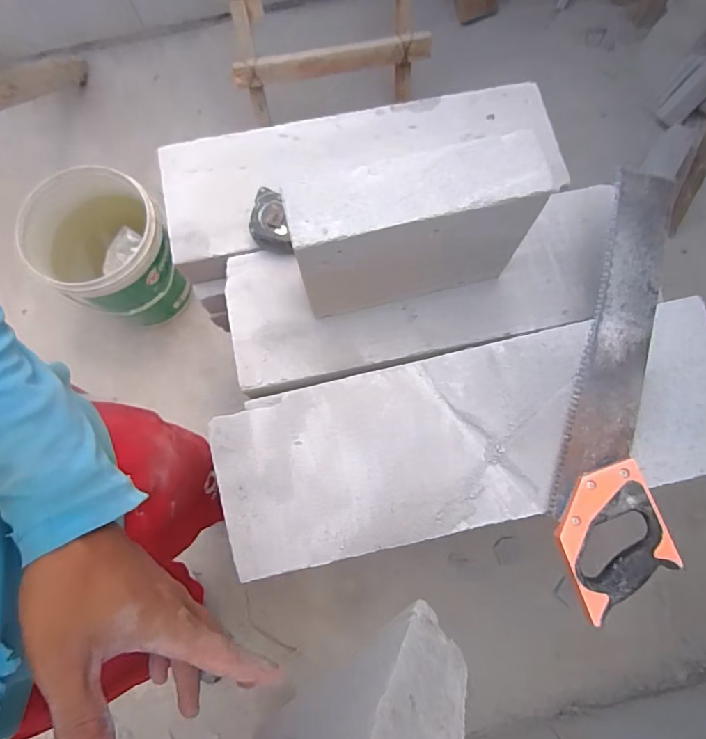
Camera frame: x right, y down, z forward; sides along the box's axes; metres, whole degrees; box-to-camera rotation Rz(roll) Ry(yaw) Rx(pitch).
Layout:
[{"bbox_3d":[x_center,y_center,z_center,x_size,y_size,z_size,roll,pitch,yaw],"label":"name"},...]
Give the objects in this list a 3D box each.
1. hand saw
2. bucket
[{"bbox_3d":[0.320,0.015,0.527,0.118,0.029,0.494,16,78,4],"label":"hand saw"},{"bbox_3d":[-0.615,-0.292,1.243,0.318,0.374,0.296,0,78,1],"label":"bucket"}]

